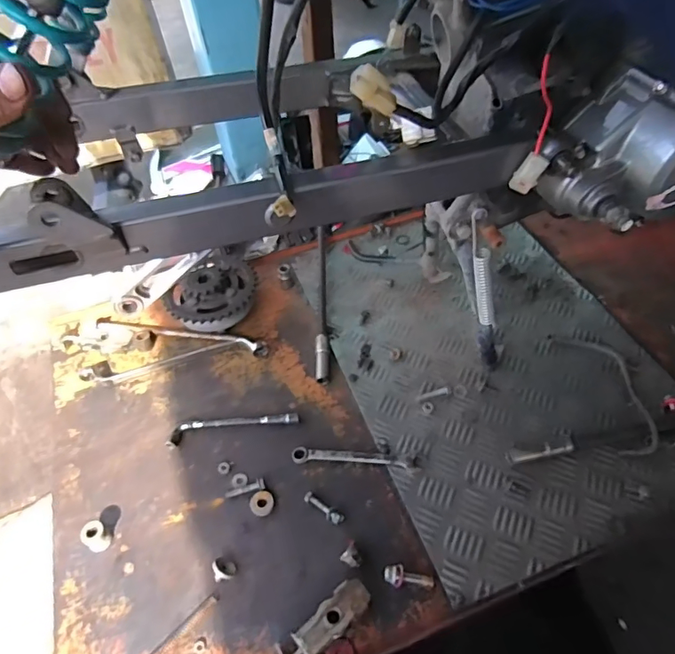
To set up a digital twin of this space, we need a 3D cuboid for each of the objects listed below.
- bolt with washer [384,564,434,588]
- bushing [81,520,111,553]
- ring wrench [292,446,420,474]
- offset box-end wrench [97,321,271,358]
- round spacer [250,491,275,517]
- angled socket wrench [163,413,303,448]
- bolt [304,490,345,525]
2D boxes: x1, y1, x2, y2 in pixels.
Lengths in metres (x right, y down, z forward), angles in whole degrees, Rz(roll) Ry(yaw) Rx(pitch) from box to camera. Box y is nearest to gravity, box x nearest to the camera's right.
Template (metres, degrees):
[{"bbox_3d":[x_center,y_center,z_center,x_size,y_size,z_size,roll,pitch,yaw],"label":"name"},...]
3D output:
[{"bbox_3d":[0.074,0.263,0.521,0.050,0.021,0.019,6,51,9],"label":"bolt with washer"},{"bbox_3d":[-0.272,0.236,0.562,0.030,0.026,0.025,25,57,23],"label":"bushing"},{"bbox_3d":[0.022,0.161,0.611,0.152,0.008,0.021,3,51,7],"label":"ring wrench"},{"bbox_3d":[-0.234,0.010,0.749,0.268,0.027,0.027,8,52,11],"label":"offset box-end wrench"},{"bbox_3d":[-0.088,0.207,0.585,0.027,0.006,0.028,-2,50,3],"label":"round spacer"},{"bbox_3d":[-0.135,0.127,0.650,0.168,0.014,0.029,-10,50,-4],"label":"angled socket wrench"},{"bbox_3d":[-0.016,0.208,0.574,0.056,0.013,0.016,30,59,26],"label":"bolt"}]

